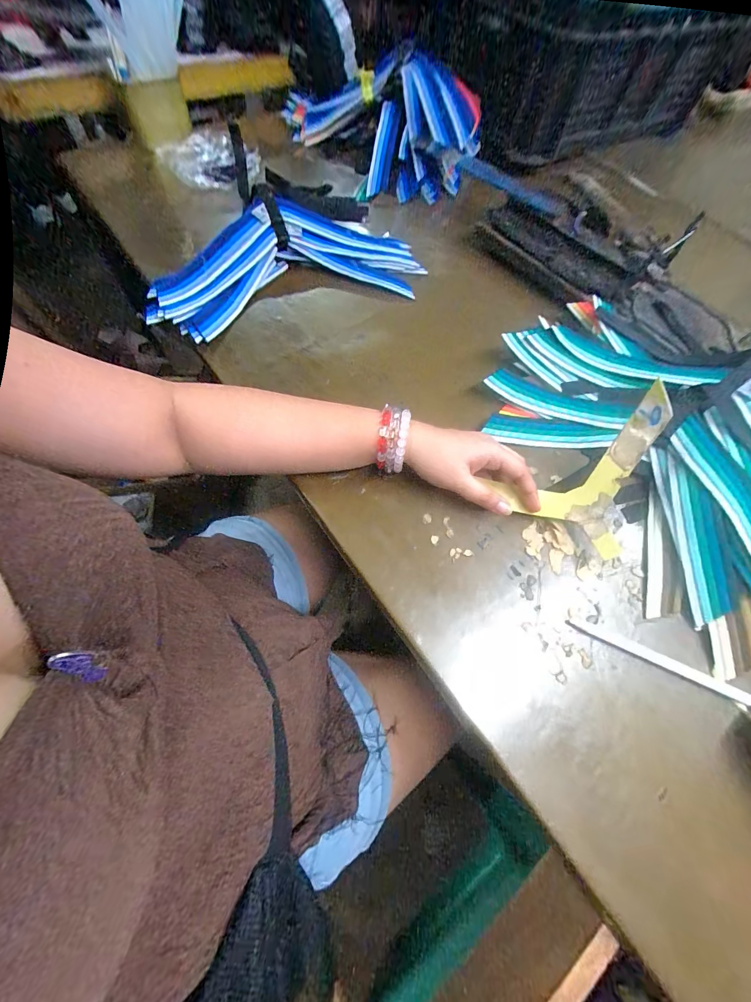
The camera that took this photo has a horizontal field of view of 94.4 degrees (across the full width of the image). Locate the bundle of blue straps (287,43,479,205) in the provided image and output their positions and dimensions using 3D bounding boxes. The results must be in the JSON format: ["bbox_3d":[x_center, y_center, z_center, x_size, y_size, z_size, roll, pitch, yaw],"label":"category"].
[{"bbox_3d":[0.009,-0.648,0.592,0.213,0.129,0.350,-33,71,-19],"label":"bundle of blue straps"}]

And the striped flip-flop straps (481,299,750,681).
[{"bbox_3d":[0.301,-0.059,0.347,0.254,0.068,0.412,-27,69,-17],"label":"striped flip-flop straps"}]

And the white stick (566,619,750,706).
[{"bbox_3d":[0.237,0.132,0.293,0.146,0.004,0.011,24,64,7],"label":"white stick"}]

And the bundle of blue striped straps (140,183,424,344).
[{"bbox_3d":[-0.117,-0.316,0.462,0.370,0.056,0.176,-21,68,-15],"label":"bundle of blue striped straps"}]

